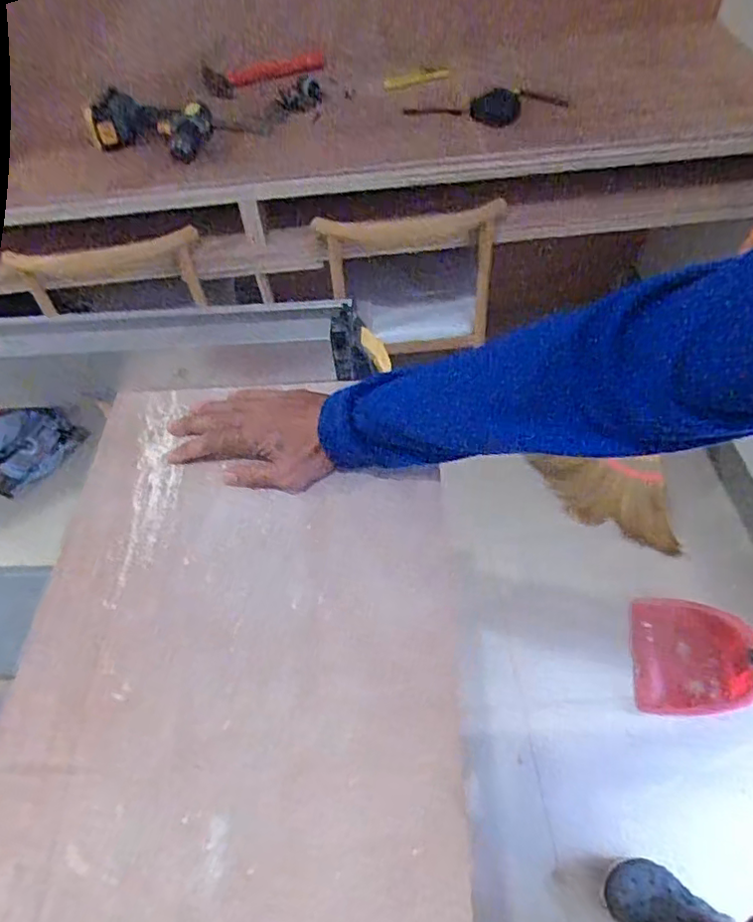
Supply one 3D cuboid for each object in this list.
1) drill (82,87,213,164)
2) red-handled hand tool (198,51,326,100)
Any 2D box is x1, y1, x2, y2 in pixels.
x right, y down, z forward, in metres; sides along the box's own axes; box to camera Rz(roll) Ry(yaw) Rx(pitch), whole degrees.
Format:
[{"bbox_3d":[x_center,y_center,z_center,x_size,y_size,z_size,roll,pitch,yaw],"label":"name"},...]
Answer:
[{"bbox_3d":[-0.412,-0.604,1.083,0.211,0.088,0.075,4,54,6],"label":"drill"},{"bbox_3d":[-0.219,-0.744,1.156,0.256,0.056,0.022,4,52,24],"label":"red-handled hand tool"}]

